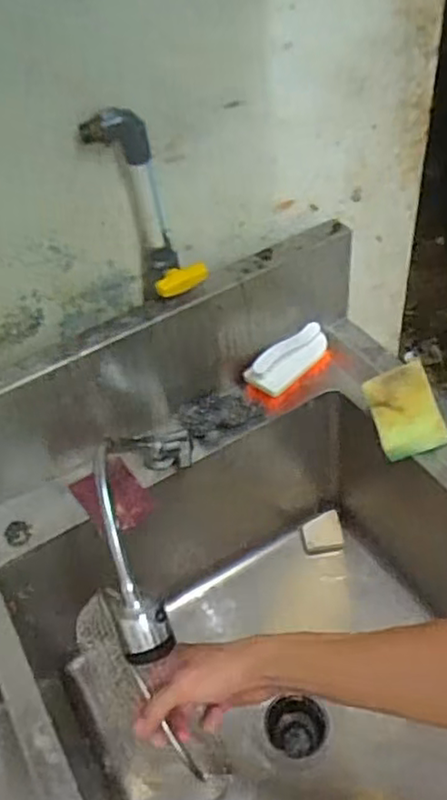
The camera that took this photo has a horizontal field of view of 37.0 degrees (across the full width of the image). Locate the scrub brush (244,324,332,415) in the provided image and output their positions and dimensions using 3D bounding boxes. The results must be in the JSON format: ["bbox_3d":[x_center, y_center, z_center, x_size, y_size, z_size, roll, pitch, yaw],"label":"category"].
[{"bbox_3d":[0.090,-0.051,0.918,0.062,0.063,0.141,33,59,31],"label":"scrub brush"}]

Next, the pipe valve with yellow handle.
[{"bbox_3d":[-0.085,-0.219,0.749,0.103,0.207,0.075,-17,48,-7],"label":"pipe valve with yellow handle"}]

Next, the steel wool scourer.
[{"bbox_3d":[-0.008,0.017,0.897,0.099,0.025,0.065,-27,50,-16],"label":"steel wool scourer"}]

